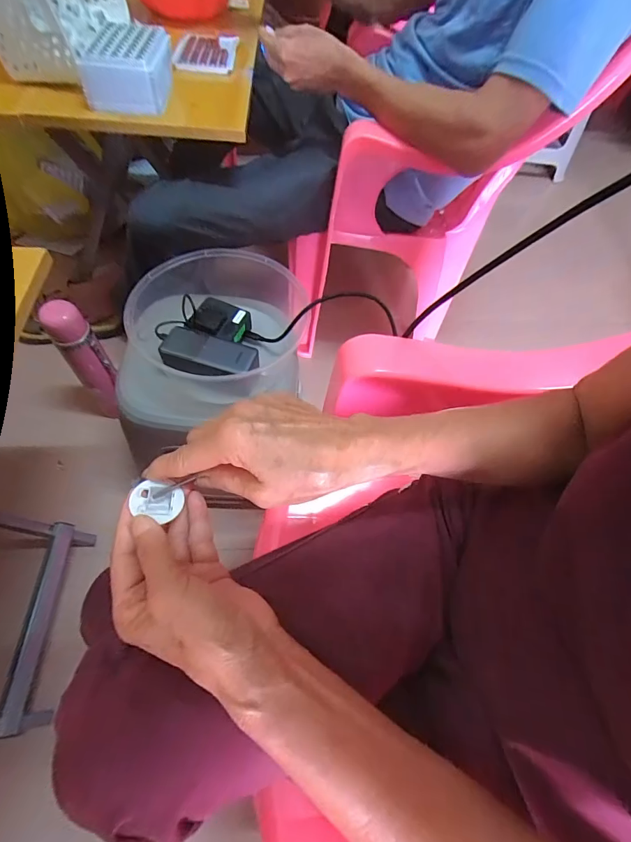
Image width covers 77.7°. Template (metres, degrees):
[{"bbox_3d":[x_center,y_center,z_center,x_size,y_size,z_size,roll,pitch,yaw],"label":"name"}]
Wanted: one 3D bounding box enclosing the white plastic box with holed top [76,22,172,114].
[{"bbox_3d":[-0.254,-0.477,0.531,0.112,0.058,0.111,-1,60,-6],"label":"white plastic box with holed top"}]

